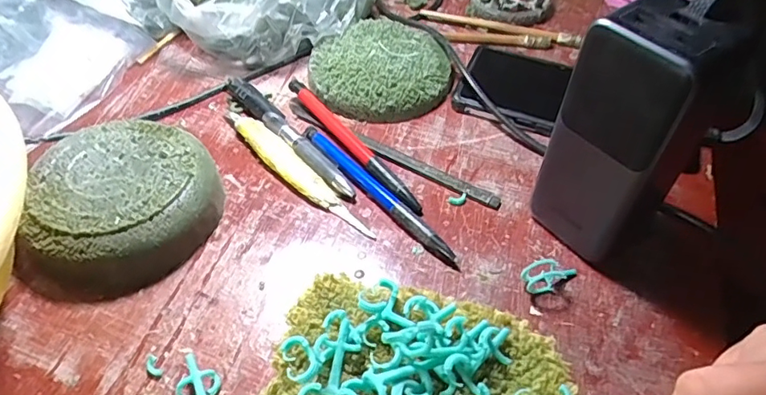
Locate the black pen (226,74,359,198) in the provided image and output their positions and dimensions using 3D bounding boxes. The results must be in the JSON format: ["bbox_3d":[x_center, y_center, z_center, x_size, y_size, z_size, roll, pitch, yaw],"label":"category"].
[{"bbox_3d":[-0.066,-0.045,0.360,0.014,0.010,0.140,-33,57,-27],"label":"black pen"}]

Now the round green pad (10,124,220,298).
[{"bbox_3d":[-0.147,0.004,0.301,0.096,0.036,0.099,1,48,-1],"label":"round green pad"}]

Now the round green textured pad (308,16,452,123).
[{"bbox_3d":[-0.004,-0.098,0.404,0.100,0.023,0.101,1,48,-1],"label":"round green textured pad"}]

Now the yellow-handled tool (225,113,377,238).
[{"bbox_3d":[-0.057,-0.018,0.340,0.018,0.010,0.135,-33,57,-28],"label":"yellow-handled tool"}]

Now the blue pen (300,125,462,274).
[{"bbox_3d":[-0.005,-0.004,0.330,0.011,0.008,0.141,-31,56,-27],"label":"blue pen"}]

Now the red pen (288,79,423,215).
[{"bbox_3d":[-0.022,-0.038,0.356,0.012,0.013,0.144,-29,55,-25],"label":"red pen"}]

